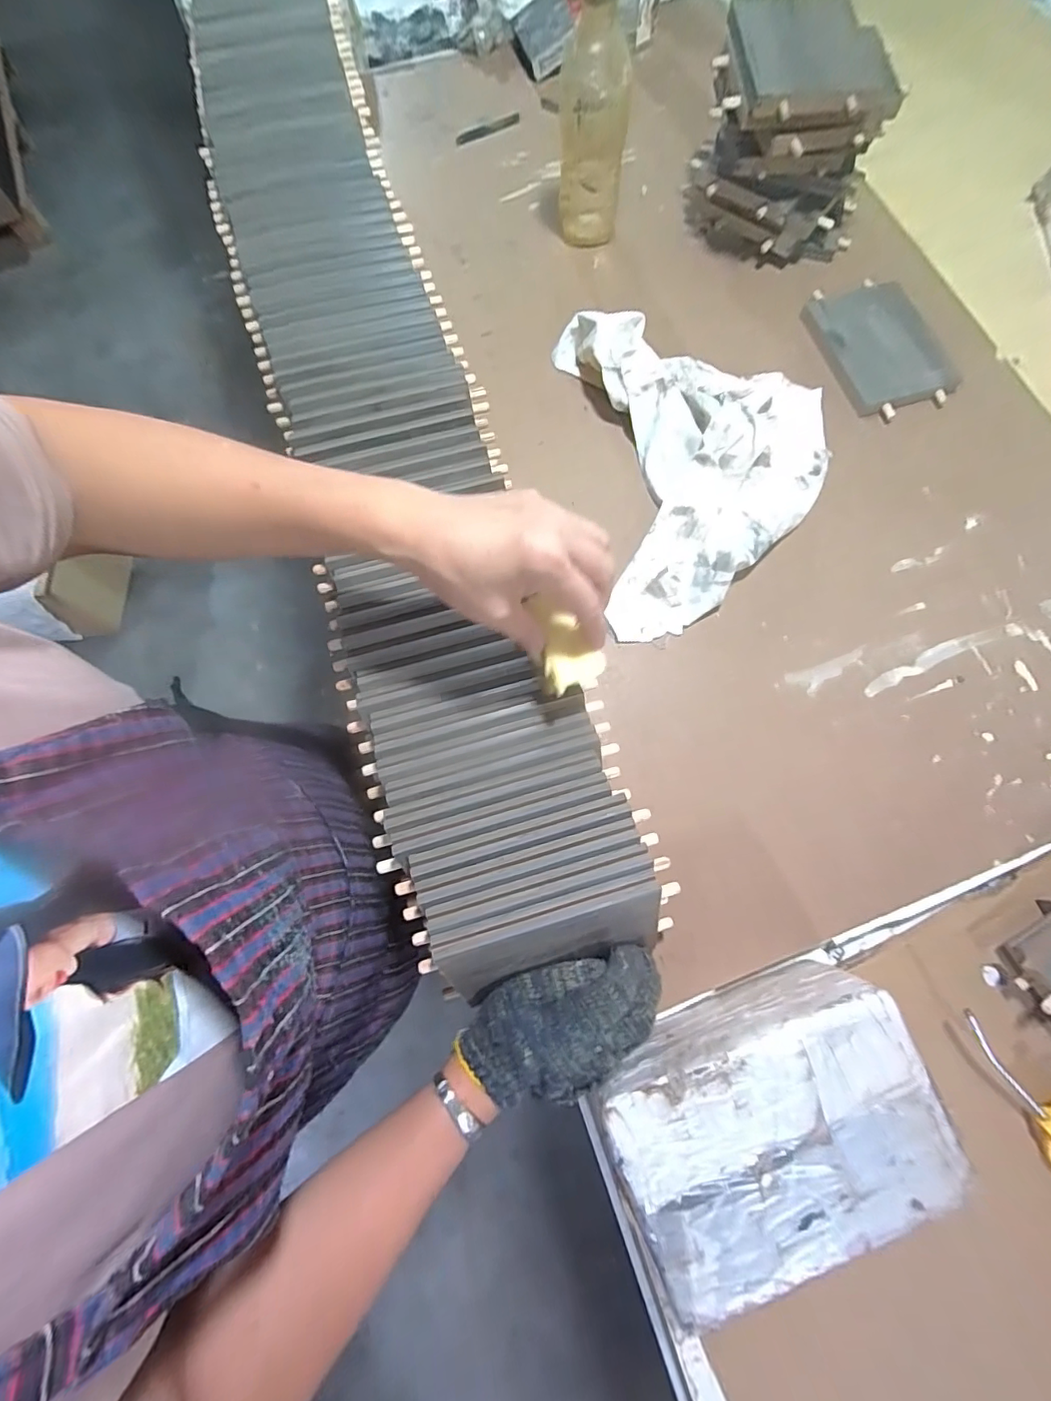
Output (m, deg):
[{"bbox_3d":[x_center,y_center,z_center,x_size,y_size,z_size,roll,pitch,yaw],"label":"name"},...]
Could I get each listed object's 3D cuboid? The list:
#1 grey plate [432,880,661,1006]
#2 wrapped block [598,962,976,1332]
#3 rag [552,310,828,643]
[{"bbox_3d":[0.021,0.174,0.363,0.151,0.096,0.008,-16,45,-4],"label":"grey plate"},{"bbox_3d":[0.159,0.282,0.352,0.202,0.088,0.130,-21,76,-5],"label":"wrapped block"},{"bbox_3d":[0.186,-0.249,0.517,0.258,0.048,0.362,-6,75,-2],"label":"rag"}]

